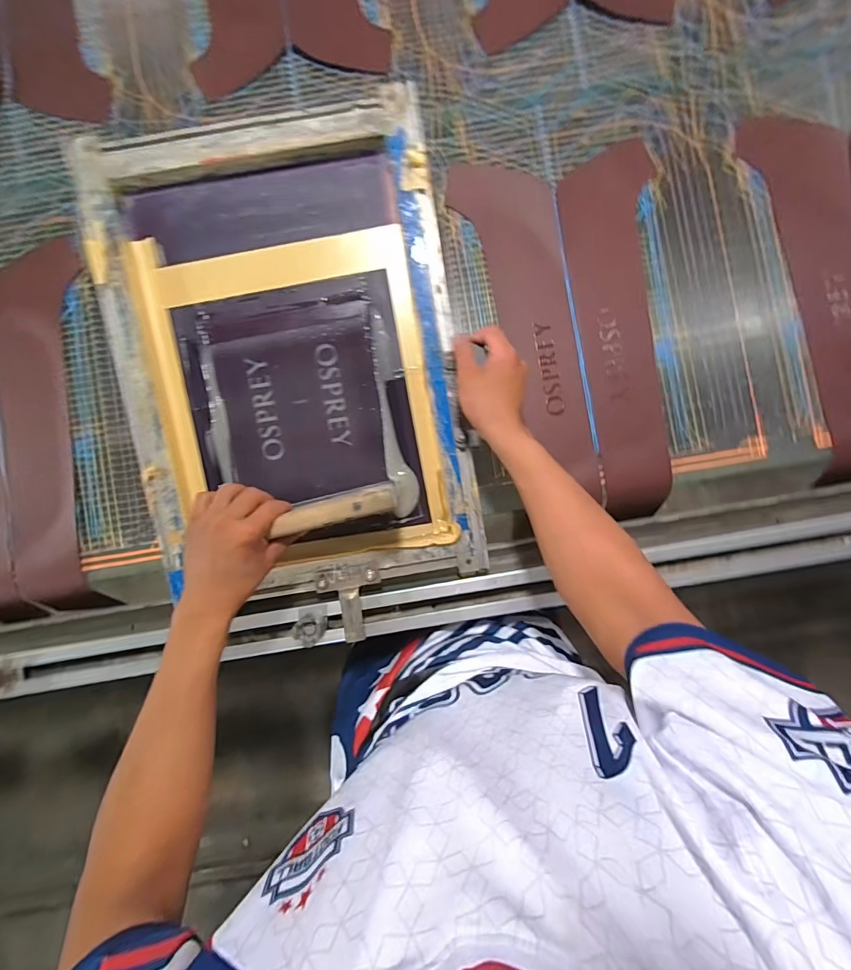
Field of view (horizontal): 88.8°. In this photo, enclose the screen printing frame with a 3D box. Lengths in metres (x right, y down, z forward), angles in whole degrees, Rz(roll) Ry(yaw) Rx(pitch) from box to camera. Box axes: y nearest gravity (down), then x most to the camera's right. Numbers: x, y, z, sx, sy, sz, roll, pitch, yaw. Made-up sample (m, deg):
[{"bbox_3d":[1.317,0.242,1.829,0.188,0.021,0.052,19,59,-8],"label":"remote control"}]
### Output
[{"bbox_3d":[-0.153,-0.139,0.509,0.373,0.041,0.525,-9,96,0],"label":"screen printing frame"}]

